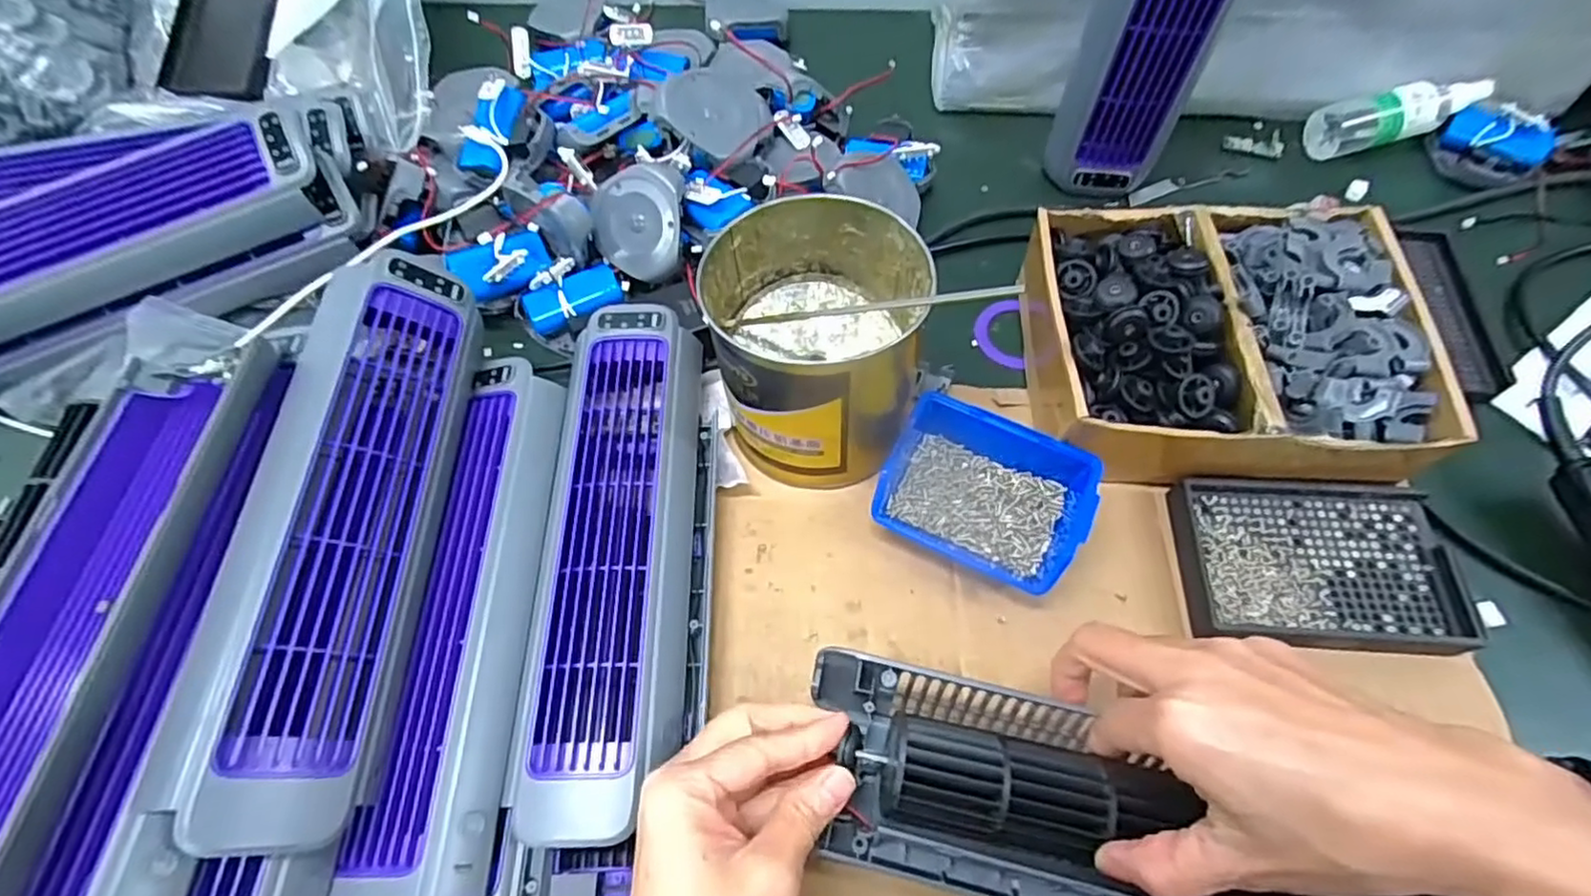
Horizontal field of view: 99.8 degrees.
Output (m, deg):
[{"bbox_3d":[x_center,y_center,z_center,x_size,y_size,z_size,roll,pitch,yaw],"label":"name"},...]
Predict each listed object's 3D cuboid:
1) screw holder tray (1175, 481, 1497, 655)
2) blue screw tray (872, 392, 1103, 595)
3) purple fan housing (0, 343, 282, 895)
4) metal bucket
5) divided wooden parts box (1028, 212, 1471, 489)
[{"bbox_3d":[0.296,0.066,0.385,0.140,0.027,0.093,2,62,3],"label":"screw holder tray"},{"bbox_3d":[0.111,0.027,0.398,0.114,0.048,0.090,26,66,15],"label":"blue screw tray"},{"bbox_3d":[-0.306,0.083,0.282,0.084,0.043,0.277,-1,62,2],"label":"purple fan housing"},{"bbox_3d":[0.011,-0.059,0.402,0.122,0.119,0.125,-1,62,1],"label":"metal bucket"},{"bbox_3d":[0.259,-0.066,0.412,0.207,0.070,0.179,3,62,3],"label":"divided wooden parts box"}]

